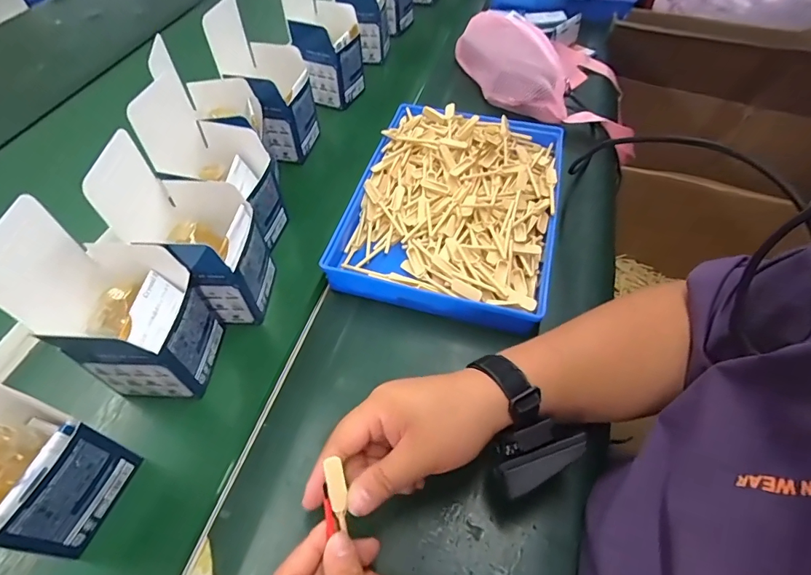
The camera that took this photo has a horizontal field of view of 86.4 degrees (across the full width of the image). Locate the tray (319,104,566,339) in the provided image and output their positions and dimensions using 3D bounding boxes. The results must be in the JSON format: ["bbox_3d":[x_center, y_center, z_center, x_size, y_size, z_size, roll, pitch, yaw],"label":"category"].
[{"bbox_3d":[0.059,-0.109,0.517,0.235,0.045,0.302,14,55,10],"label":"tray"}]

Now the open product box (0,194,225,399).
[{"bbox_3d":[-0.233,0.016,0.357,0.089,0.165,0.094,2,54,1],"label":"open product box"}]

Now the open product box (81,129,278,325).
[{"bbox_3d":[-0.195,-0.044,0.411,0.094,0.159,0.091,4,54,3],"label":"open product box"}]

